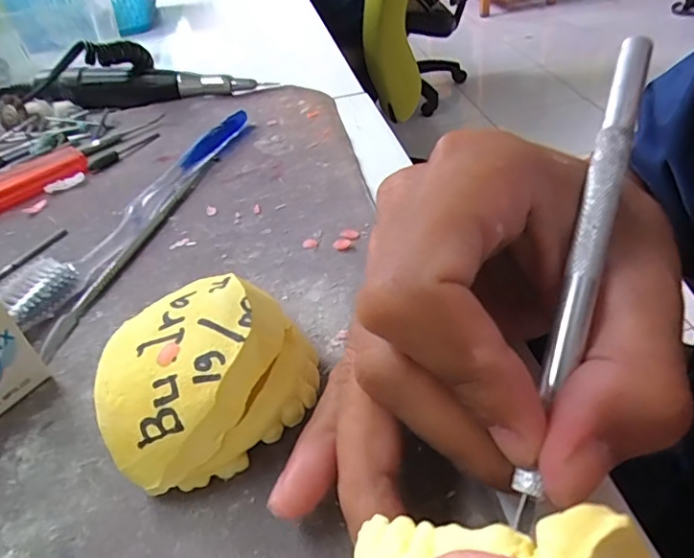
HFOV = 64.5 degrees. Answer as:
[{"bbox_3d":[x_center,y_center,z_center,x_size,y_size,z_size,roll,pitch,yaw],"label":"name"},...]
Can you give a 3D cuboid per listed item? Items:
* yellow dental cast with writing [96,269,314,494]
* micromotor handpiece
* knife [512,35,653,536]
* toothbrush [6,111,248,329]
[{"bbox_3d":[-0.041,0.030,0.156,0.051,0.036,0.056,-4,40,4],"label":"yellow dental cast with writing"},{"bbox_3d":[-0.133,-0.135,0.382,0.154,0.025,0.024,-6,40,2],"label":"micromotor handpiece"},{"bbox_3d":[0.055,-0.005,0.127,0.008,0.005,0.119,14,75,24],"label":"knife"},{"bbox_3d":[-0.097,-0.041,0.271,0.021,0.012,0.179,7,42,16],"label":"toothbrush"}]

